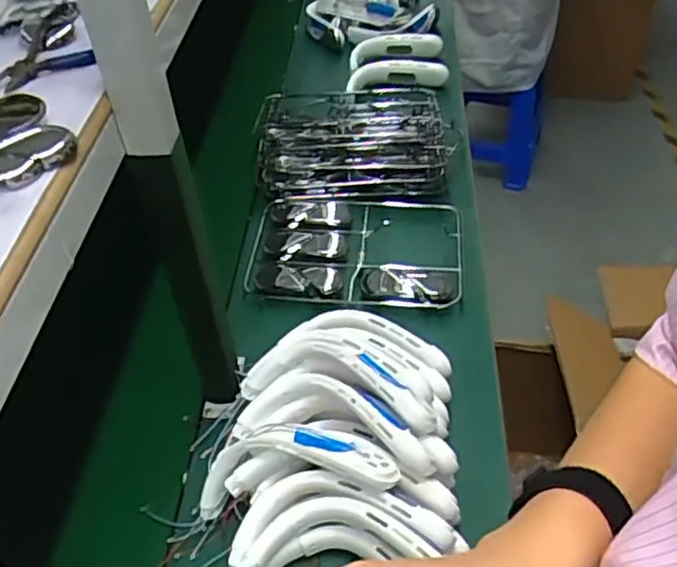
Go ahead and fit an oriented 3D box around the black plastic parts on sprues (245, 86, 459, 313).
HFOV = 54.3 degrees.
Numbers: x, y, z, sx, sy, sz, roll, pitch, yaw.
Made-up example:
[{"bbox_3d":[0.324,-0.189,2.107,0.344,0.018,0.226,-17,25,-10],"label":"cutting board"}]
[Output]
[{"bbox_3d":[0.030,-0.197,1.192,0.362,0.061,0.614,0,47,3],"label":"black plastic parts on sprues"}]

